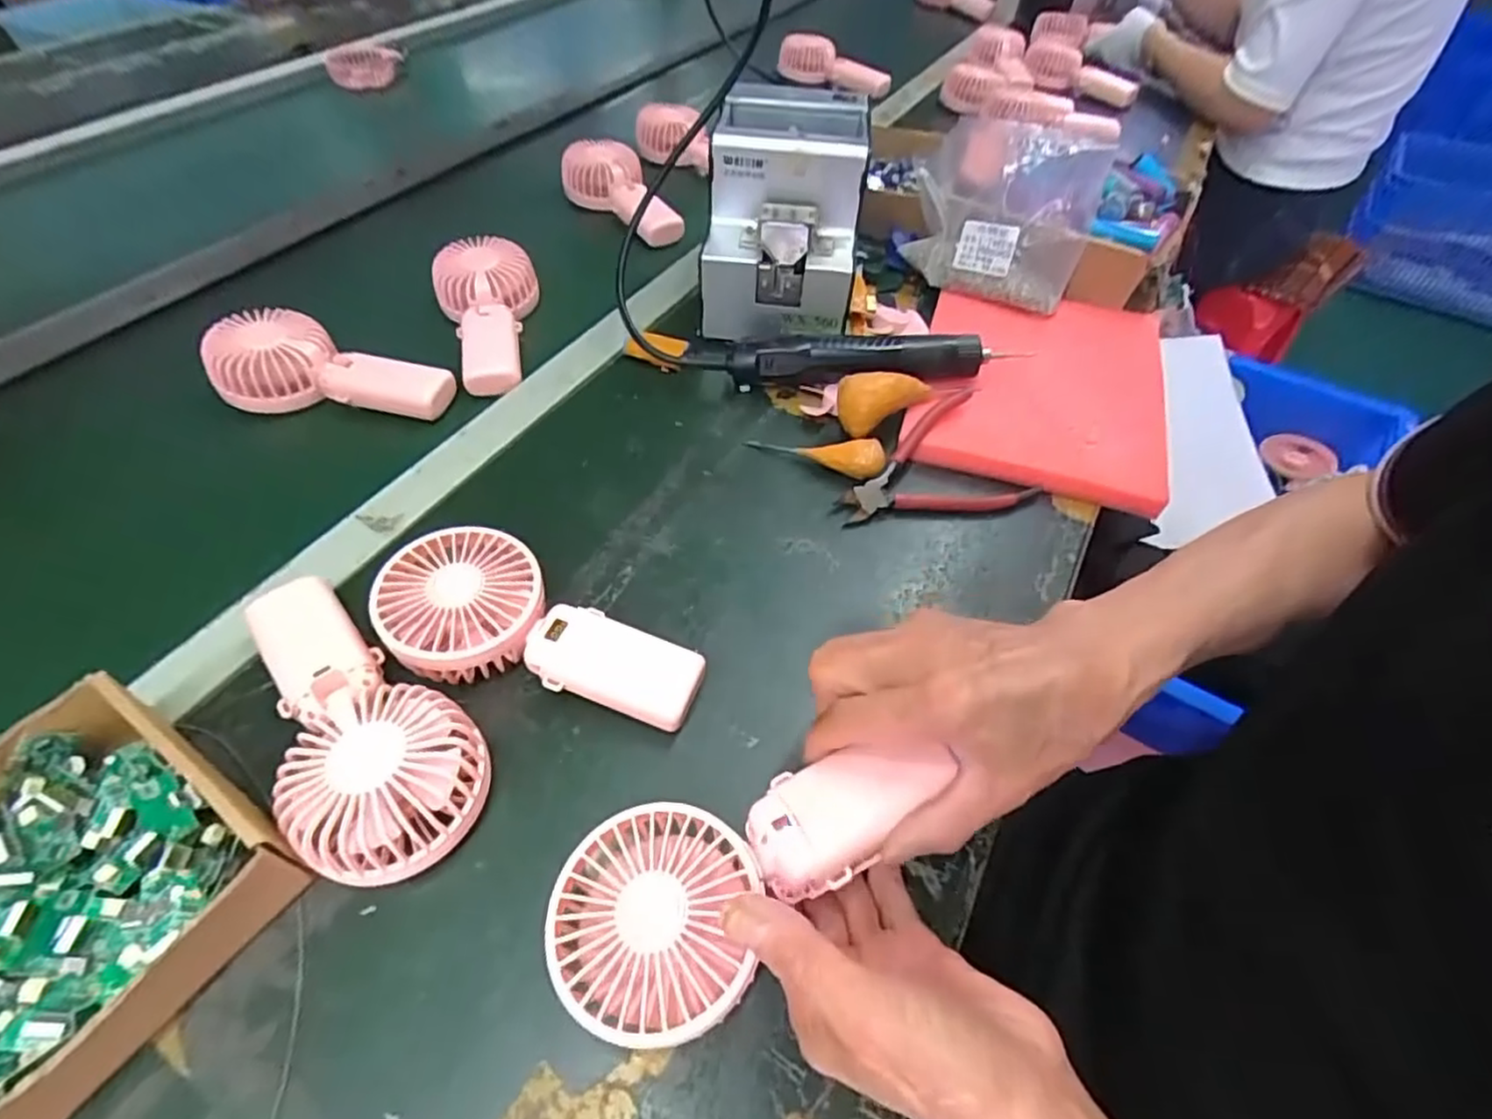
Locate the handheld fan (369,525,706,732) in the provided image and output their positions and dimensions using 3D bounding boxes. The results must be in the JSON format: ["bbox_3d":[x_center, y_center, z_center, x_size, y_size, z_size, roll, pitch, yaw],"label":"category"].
[{"bbox_3d":[-0.114,0.038,0.388,0.180,0.044,0.086,11,51,5],"label":"handheld fan"}]

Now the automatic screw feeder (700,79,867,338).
[{"bbox_3d":[0.032,-0.295,0.601,0.125,0.160,0.168,5,51,1],"label":"automatic screw feeder"}]

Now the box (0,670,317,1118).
[{"bbox_3d":[-0.300,0.155,0.276,0.146,0.053,0.179,28,55,17],"label":"box"}]

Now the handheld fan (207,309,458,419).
[{"bbox_3d":[-0.324,-0.153,0.536,0.174,0.040,0.081,8,51,2],"label":"handheld fan"}]

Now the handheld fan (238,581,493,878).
[{"bbox_3d":[-0.203,0.075,0.356,0.088,0.045,0.188,-29,58,-24],"label":"handheld fan"}]

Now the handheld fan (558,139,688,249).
[{"bbox_3d":[-0.136,-0.400,0.752,0.085,0.063,0.168,-26,57,-21],"label":"handheld fan"}]

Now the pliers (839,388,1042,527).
[{"bbox_3d":[0.132,-0.077,0.513,0.138,0.027,0.108,-8,52,-10],"label":"pliers"}]

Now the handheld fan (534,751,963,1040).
[{"bbox_3d":[0.004,0.133,0.296,0.175,0.033,0.084,-24,56,-11],"label":"handheld fan"}]

